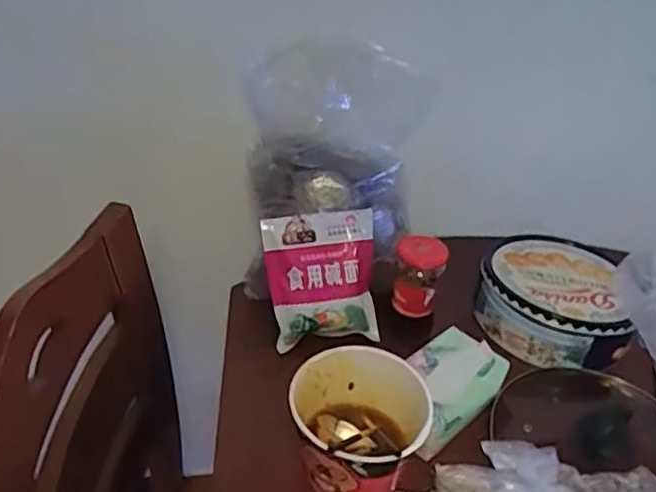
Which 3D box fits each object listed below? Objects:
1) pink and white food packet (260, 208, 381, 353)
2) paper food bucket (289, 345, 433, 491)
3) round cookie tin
[{"bbox_3d":[-0.005,0.043,0.837,0.148,0.170,0.023,-8,5,-20],"label":"pink and white food packet"},{"bbox_3d":[0.032,0.193,0.675,0.140,0.109,0.145,4,36,-3],"label":"paper food bucket"},{"bbox_3d":[0.311,0.076,0.901,0.193,0.085,0.206,13,36,10],"label":"round cookie tin"}]

